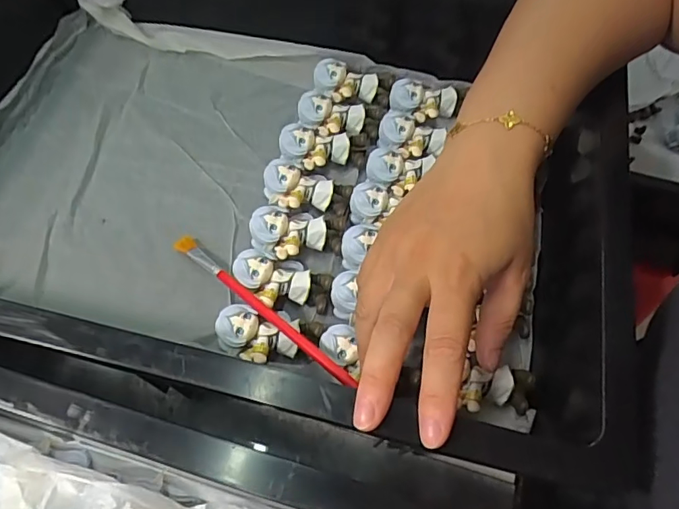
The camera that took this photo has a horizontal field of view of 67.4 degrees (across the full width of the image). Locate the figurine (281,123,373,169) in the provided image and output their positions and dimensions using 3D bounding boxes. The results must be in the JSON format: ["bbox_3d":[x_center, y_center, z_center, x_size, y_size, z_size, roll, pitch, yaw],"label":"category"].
[{"bbox_3d":[-0.008,-0.078,0.375,0.068,0.021,0.032,2,62,-17],"label":"figurine"}]

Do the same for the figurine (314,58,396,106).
[{"bbox_3d":[0.011,-0.135,0.407,0.062,0.020,0.030,8,63,2],"label":"figurine"}]

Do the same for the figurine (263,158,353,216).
[{"bbox_3d":[-0.023,-0.045,0.359,0.060,0.026,0.038,21,64,8],"label":"figurine"}]

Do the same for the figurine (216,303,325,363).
[{"bbox_3d":[-0.042,0.050,0.307,0.062,0.020,0.033,6,63,1],"label":"figurine"}]

